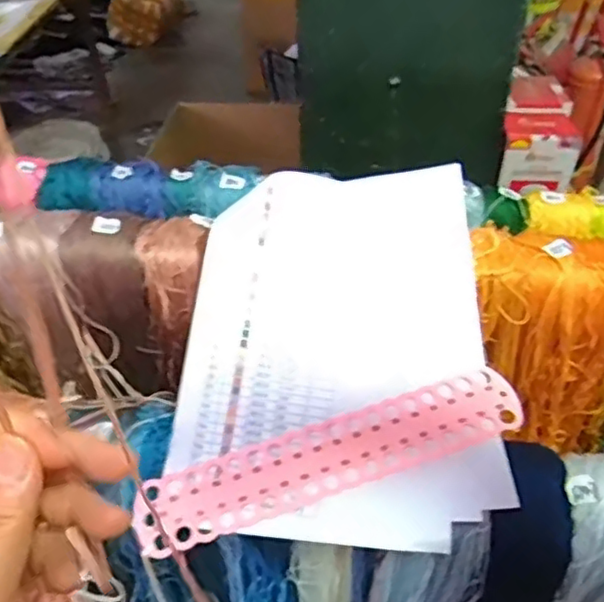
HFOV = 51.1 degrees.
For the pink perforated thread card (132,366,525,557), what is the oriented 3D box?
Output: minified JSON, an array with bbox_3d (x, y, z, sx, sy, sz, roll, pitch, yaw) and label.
[{"bbox_3d":[0.022,0.114,0.467,0.288,0.007,0.056,-17,55,-8],"label":"pink perforated thread card"}]

